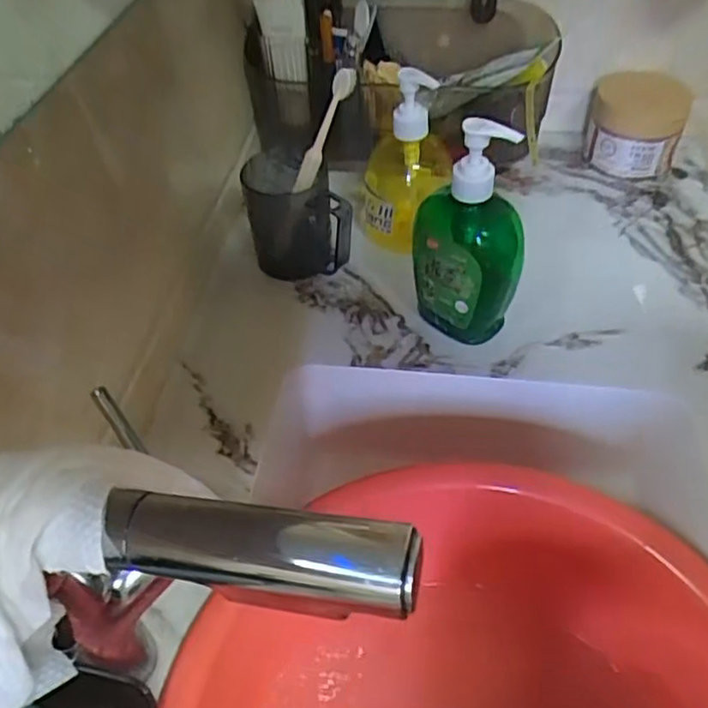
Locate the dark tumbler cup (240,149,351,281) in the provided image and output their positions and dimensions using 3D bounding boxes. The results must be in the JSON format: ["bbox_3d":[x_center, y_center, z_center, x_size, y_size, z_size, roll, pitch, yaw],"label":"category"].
[{"bbox_3d":[-0.057,-0.127,0.630,0.083,0.089,0.098,-16,49,-12],"label":"dark tumbler cup"}]

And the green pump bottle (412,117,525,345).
[{"bbox_3d":[0.090,-0.091,0.525,0.063,0.184,0.074,-33,54,-24],"label":"green pump bottle"}]

